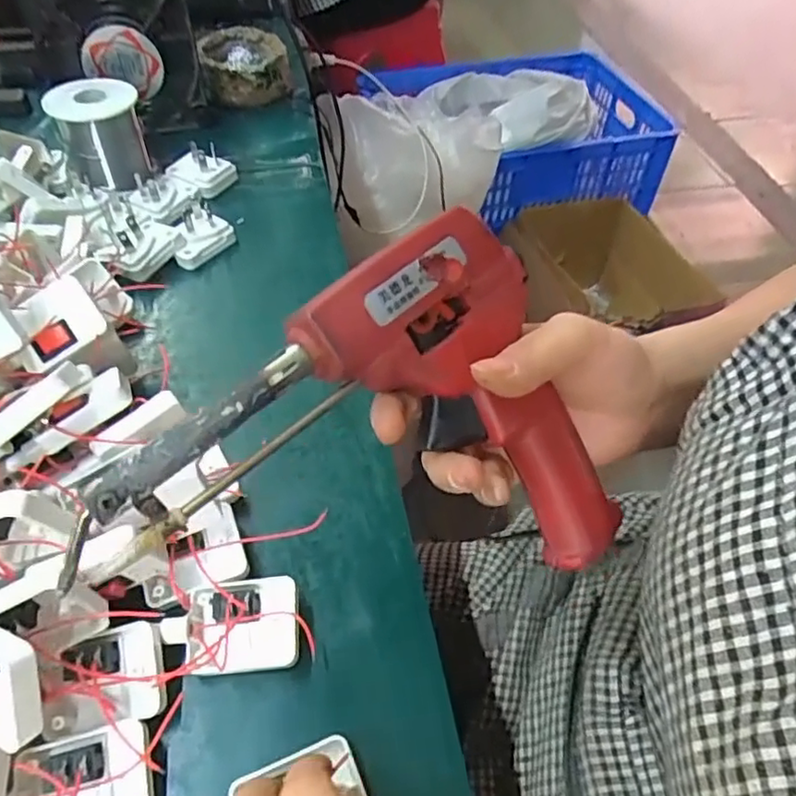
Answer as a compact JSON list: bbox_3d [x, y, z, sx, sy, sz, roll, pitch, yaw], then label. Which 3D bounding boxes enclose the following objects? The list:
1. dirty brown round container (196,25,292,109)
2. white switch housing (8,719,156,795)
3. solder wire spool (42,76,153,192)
[{"bbox_3d":[-0.144,-0.309,0.602,0.079,0.047,0.083,1,50,-1],"label":"dirty brown round container"},{"bbox_3d":[-0.120,0.147,0.243,0.049,0.015,0.038,-11,52,-11],"label":"white switch housing"},{"bbox_3d":[-0.224,-0.200,0.485,0.058,0.057,0.063,1,50,-1],"label":"solder wire spool"}]

